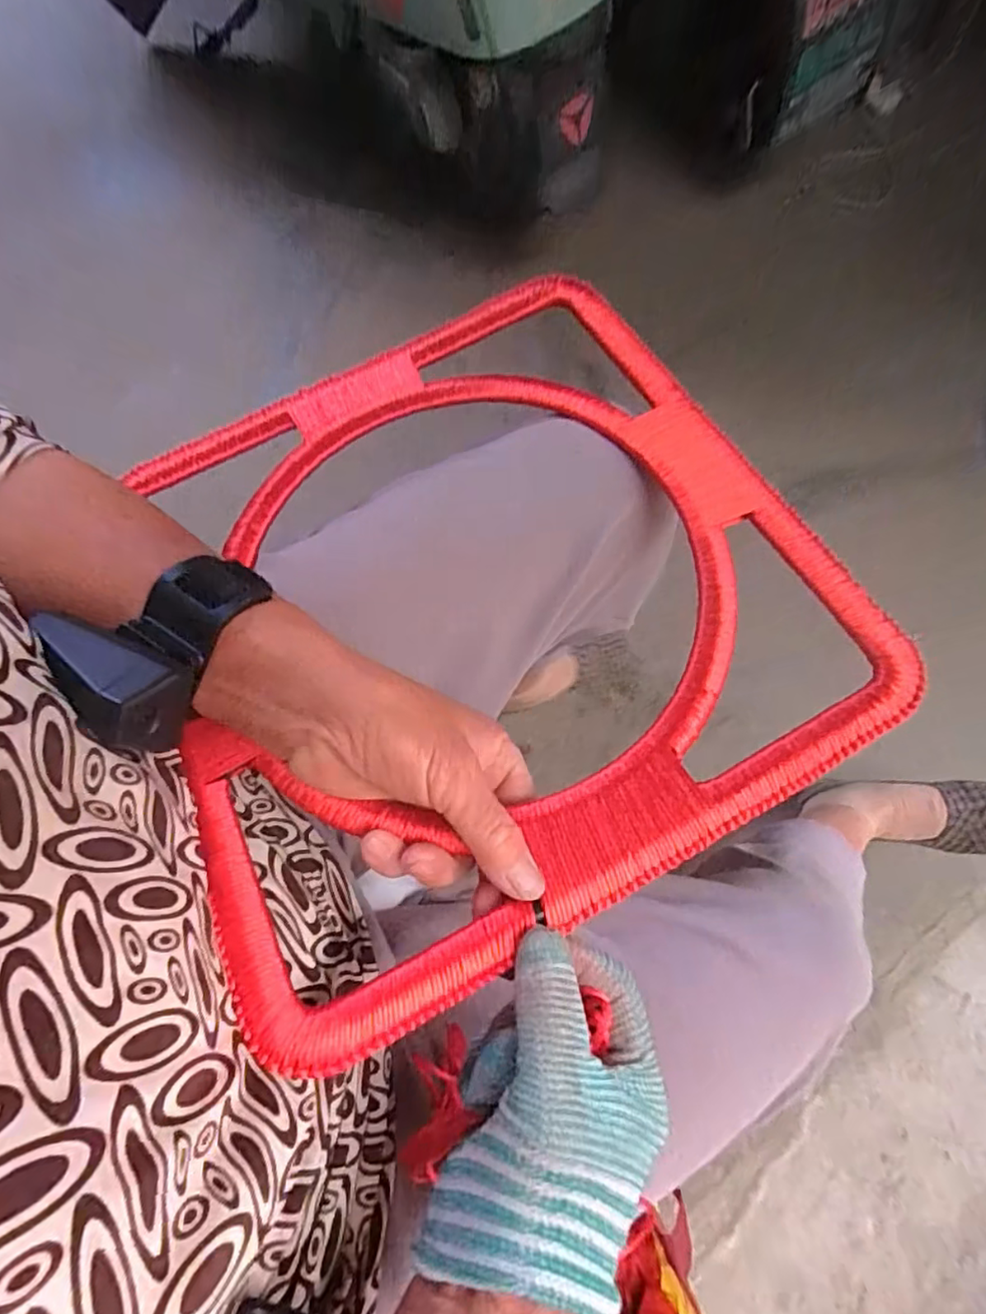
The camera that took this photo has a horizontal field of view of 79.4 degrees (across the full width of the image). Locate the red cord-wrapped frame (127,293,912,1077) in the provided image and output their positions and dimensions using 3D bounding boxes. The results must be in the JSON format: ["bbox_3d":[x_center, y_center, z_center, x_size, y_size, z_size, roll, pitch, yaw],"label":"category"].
[{"bbox_3d":[-0.013,-0.044,0.309,0.331,0.022,0.338,-28,68,-8],"label":"red cord-wrapped frame"}]

